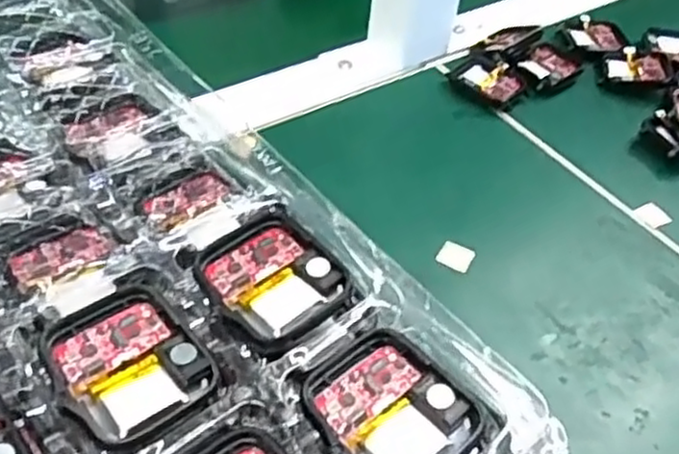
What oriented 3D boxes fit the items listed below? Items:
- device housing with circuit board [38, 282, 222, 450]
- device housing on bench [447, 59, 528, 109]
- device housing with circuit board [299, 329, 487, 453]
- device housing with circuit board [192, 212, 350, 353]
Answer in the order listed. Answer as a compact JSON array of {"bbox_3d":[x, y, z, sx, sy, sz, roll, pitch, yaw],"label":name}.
[{"bbox_3d":[-0.059,0.037,0.196,0.037,0.007,0.045,-28,56,-30],"label":"device housing with circuit board"},{"bbox_3d":[0.096,-0.094,0.451,0.044,0.009,0.034,33,50,22],"label":"device housing on bench"},{"bbox_3d":[0.014,0.049,0.191,0.038,0.007,0.043,-27,55,-29],"label":"device housing with circuit board"},{"bbox_3d":[-0.021,0.015,0.216,0.037,0.008,0.044,-30,56,-31],"label":"device housing with circuit board"}]

